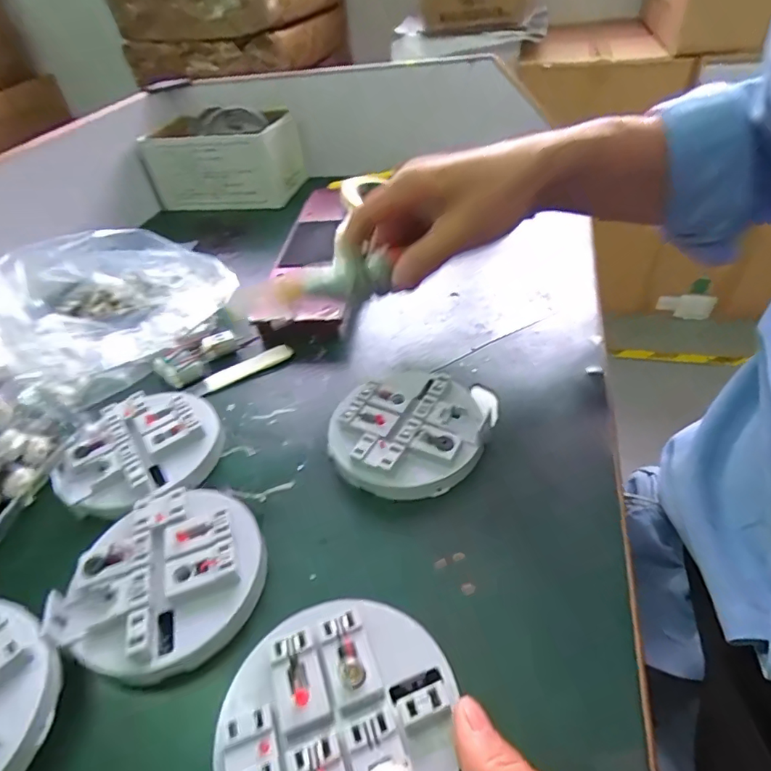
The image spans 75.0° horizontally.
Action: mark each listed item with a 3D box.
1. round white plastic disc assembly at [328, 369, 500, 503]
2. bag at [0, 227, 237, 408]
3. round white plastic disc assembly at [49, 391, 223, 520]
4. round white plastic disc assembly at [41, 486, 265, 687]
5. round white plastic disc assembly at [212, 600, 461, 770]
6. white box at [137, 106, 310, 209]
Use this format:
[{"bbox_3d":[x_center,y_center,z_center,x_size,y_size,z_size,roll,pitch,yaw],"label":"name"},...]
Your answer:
[{"bbox_3d":[0.020,0.027,0.345,0.098,0.025,0.113,16,41,23],"label":"round white plastic disc assembly"},{"bbox_3d":[-0.245,-0.078,0.460,0.192,0.071,0.157,-29,46,-23],"label":"bag"},{"bbox_3d":[-0.169,0.045,0.350,0.102,0.023,0.096,-2,37,1],"label":"round white plastic disc assembly"},{"bbox_3d":[-0.119,0.106,0.277,0.095,0.025,0.103,-2,37,1],"label":"round white plastic disc assembly"},{"bbox_3d":[-0.021,0.137,0.211,0.096,0.023,0.090,-4,43,4],"label":"round white plastic disc assembly"},{"bbox_3d":[-0.228,-0.318,0.708,0.202,0.097,0.130,4,43,13],"label":"white box"}]

